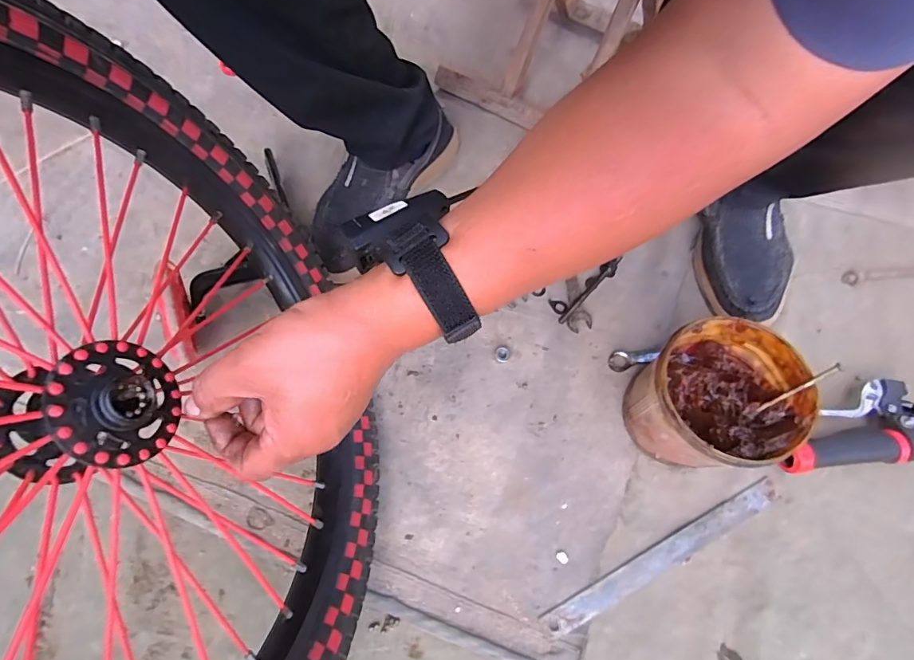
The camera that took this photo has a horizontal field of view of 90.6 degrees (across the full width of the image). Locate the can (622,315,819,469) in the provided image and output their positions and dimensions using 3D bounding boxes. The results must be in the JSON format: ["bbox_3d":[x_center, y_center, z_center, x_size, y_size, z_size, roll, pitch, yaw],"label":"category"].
[{"bbox_3d":[0.229,0.070,0.426,0.119,0.127,0.115,0,66,0],"label":"can"}]

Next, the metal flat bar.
[{"bbox_3d":[0.200,0.214,0.431,0.262,0.004,0.025,-25,68,-10],"label":"metal flat bar"}]

